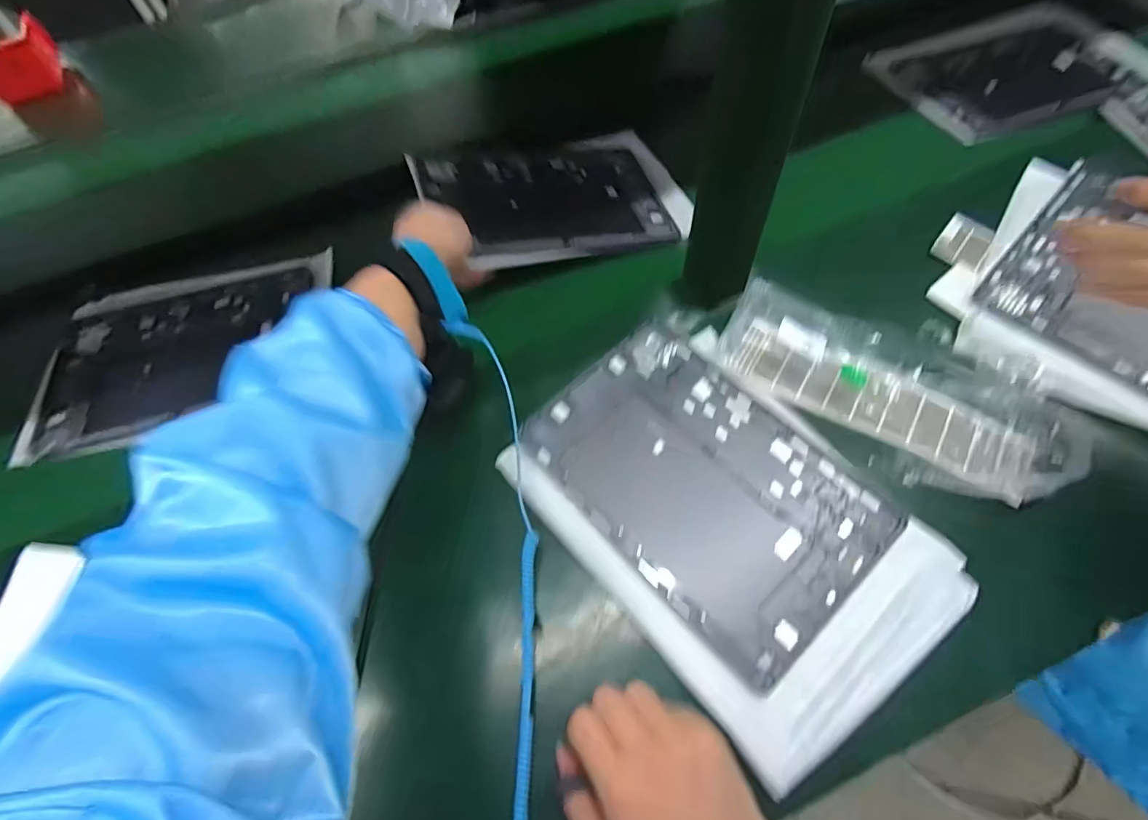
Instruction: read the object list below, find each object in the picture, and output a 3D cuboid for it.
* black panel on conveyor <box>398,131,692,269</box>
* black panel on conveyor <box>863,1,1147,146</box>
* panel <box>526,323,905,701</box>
[{"bbox_3d":[-0.017,-0.234,0.540,0.275,0.011,0.186,-13,61,-17],"label":"black panel on conveyor"},{"bbox_3d":[0.565,-0.444,0.642,0.311,0.010,0.225,-18,61,-6],"label":"black panel on conveyor"},{"bbox_3d":[0.096,0.052,0.388,0.170,0.012,0.255,-40,66,-17],"label":"panel"}]

